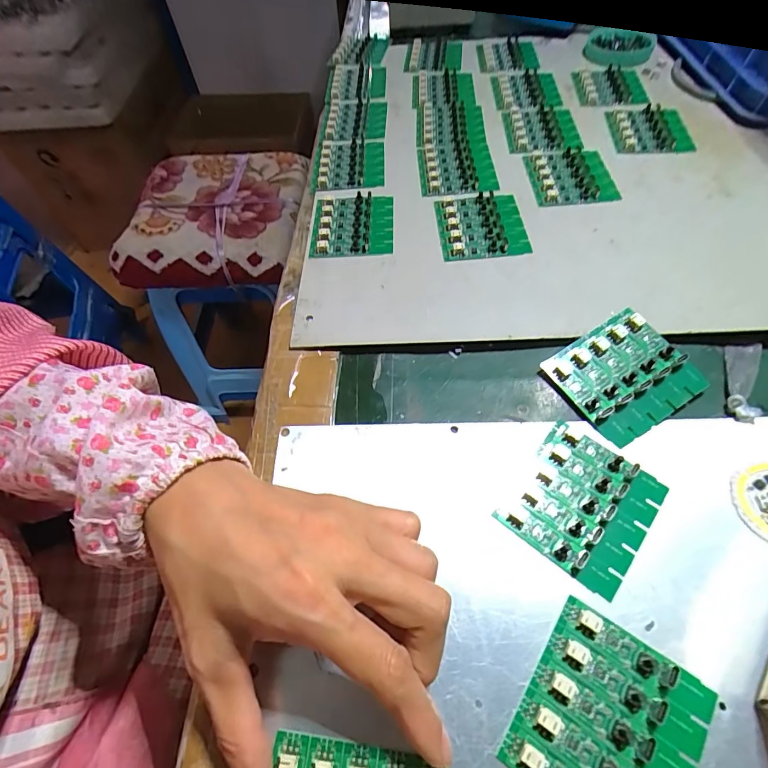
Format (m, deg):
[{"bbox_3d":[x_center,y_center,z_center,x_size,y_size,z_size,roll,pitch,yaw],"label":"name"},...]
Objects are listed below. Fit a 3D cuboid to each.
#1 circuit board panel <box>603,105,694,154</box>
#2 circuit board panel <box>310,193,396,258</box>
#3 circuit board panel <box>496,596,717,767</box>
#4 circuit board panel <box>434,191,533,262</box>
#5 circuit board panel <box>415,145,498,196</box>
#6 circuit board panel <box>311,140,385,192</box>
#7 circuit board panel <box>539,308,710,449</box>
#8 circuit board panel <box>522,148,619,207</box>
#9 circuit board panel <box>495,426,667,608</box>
[{"bbox_3d":[0.229,-0.221,0.376,0.060,0.006,0.067,4,59,7],"label":"circuit board panel"},{"bbox_3d":[-0.024,-0.122,0.330,0.060,0.004,0.068,-1,59,4],"label":"circuit board panel"},{"bbox_3d":[0.088,0.134,0.170,0.061,0.006,0.068,30,66,20],"label":"circuit board panel"},{"bbox_3d":[0.071,-0.119,0.322,0.061,0.004,0.067,-5,59,1],"label":"circuit board panel"},{"bbox_3d":[0.061,-0.181,0.366,0.063,0.007,0.069,-3,59,2],"label":"circuit board panel"},{"bbox_3d":[-0.030,-0.193,0.379,0.060,0.013,0.072,-1,59,3],"label":"circuit board panel"},{"bbox_3d":[0.137,-0.006,0.250,0.066,0.013,0.062,-29,61,-13],"label":"circuit board panel"},{"bbox_3d":[0.149,-0.168,0.349,0.061,0.004,0.067,-3,59,3],"label":"circuit board panel"},{"bbox_3d":[0.098,0.059,0.217,0.060,0.004,0.068,35,67,22],"label":"circuit board panel"}]

